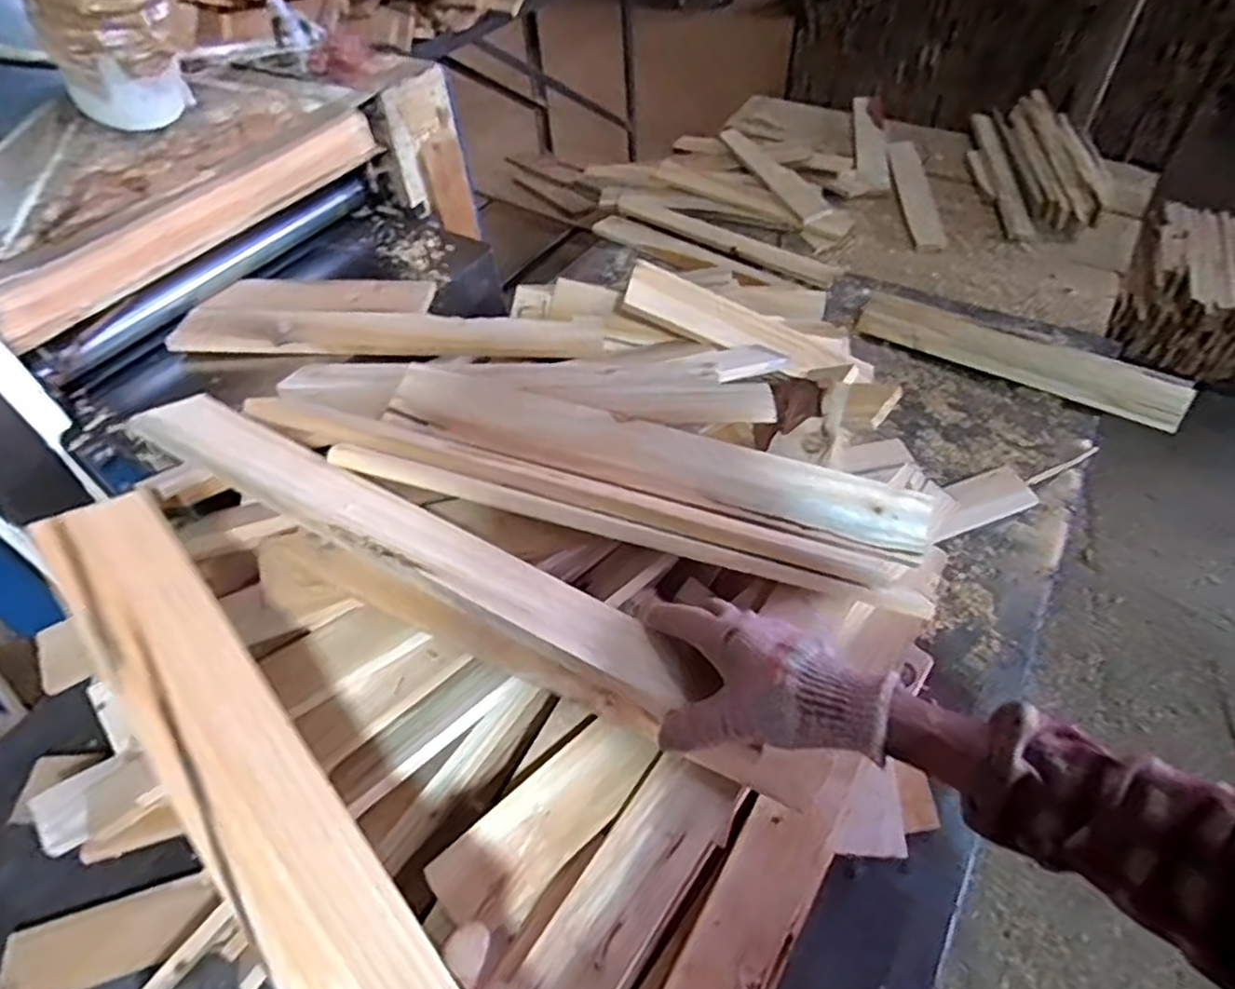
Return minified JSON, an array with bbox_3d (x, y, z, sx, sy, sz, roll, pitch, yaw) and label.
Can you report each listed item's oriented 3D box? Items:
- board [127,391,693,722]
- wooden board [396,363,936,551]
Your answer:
[{"bbox_3d":[-0.158,0.036,0.525,0.451,0.016,0.077,26,30,8],"label":"board"},{"bbox_3d":[0.039,-0.039,0.654,0.503,0.015,0.067,17,63,7],"label":"wooden board"}]

